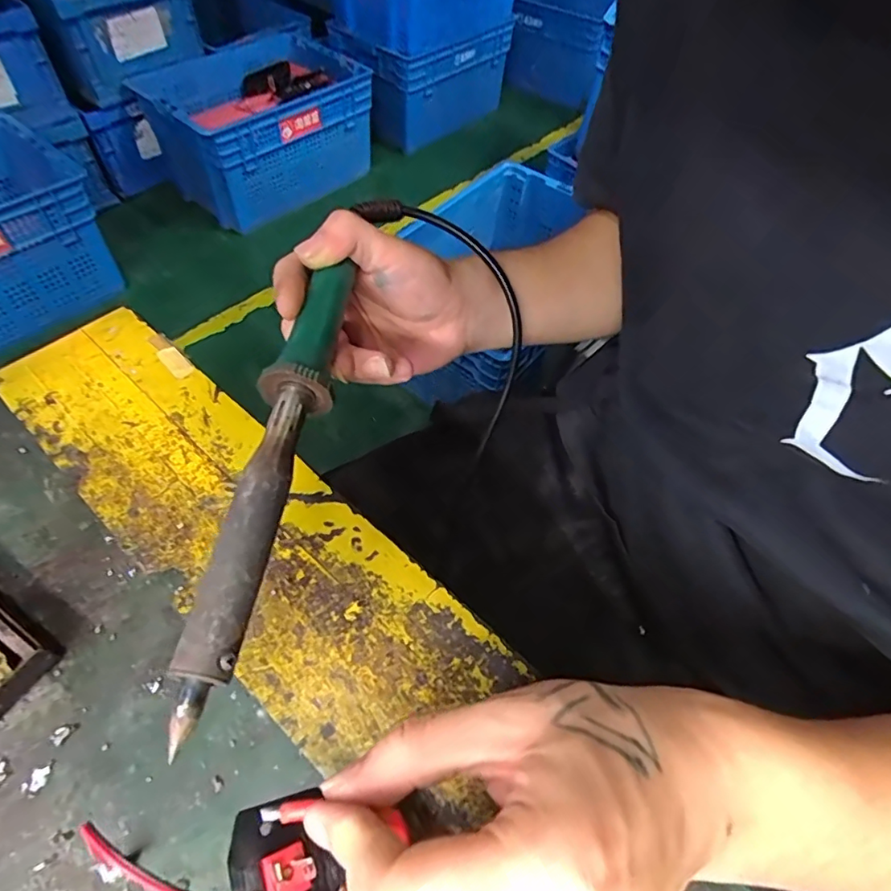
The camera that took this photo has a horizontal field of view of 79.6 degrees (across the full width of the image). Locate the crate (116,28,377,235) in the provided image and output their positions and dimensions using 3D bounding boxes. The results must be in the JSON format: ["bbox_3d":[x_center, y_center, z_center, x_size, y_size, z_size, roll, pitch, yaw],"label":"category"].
[{"bbox_3d":[-0.551,-0.955,1.605,0.426,0.315,0.614,31,59,17],"label":"crate"}]

